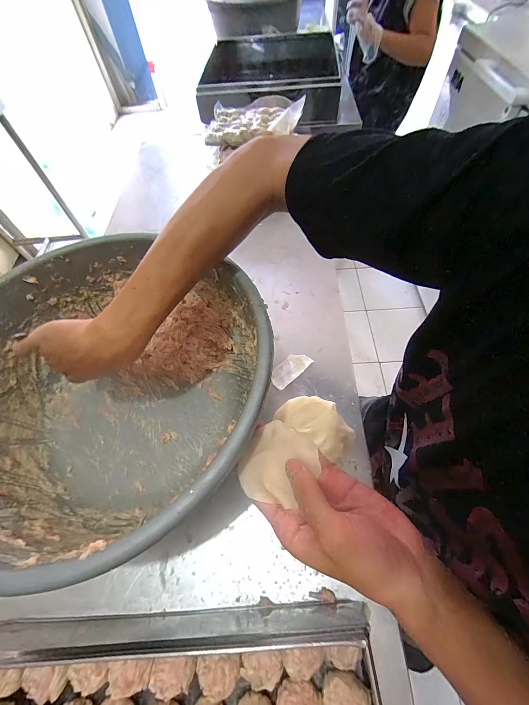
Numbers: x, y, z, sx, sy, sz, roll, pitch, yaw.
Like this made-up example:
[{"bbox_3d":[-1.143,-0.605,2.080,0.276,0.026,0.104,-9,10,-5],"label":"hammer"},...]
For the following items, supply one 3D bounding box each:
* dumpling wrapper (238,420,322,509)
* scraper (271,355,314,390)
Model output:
[{"bbox_3d":[0.011,0.097,0.259,0.062,0.012,0.066,24,64,17],"label":"dumpling wrapper"},{"bbox_3d":[0.040,0.026,0.463,0.071,0.004,0.033,-39,64,-17],"label":"scraper"}]

